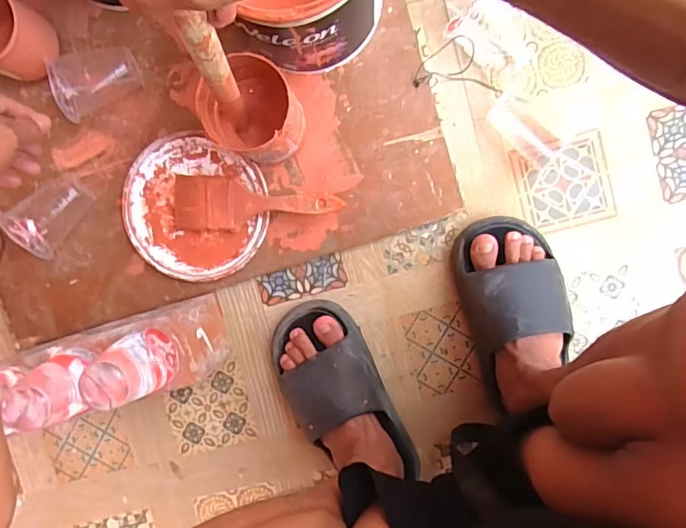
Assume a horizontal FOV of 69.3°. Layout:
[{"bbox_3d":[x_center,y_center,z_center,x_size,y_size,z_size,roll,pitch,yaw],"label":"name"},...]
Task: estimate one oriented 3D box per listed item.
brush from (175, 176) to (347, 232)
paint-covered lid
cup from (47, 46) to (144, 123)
[{"bbox_3d":[-0.103,-0.070,0.590,0.199,0.031,0.064,2,96,3],"label":"brush"},{"bbox_3d":[-0.179,-0.068,0.605,0.172,0.012,0.171,0,96,3],"label":"paint-covered lid"},{"bbox_3d":[-0.291,-0.221,0.571,0.091,0.065,0.073,-25,94,6],"label":"cup"}]

